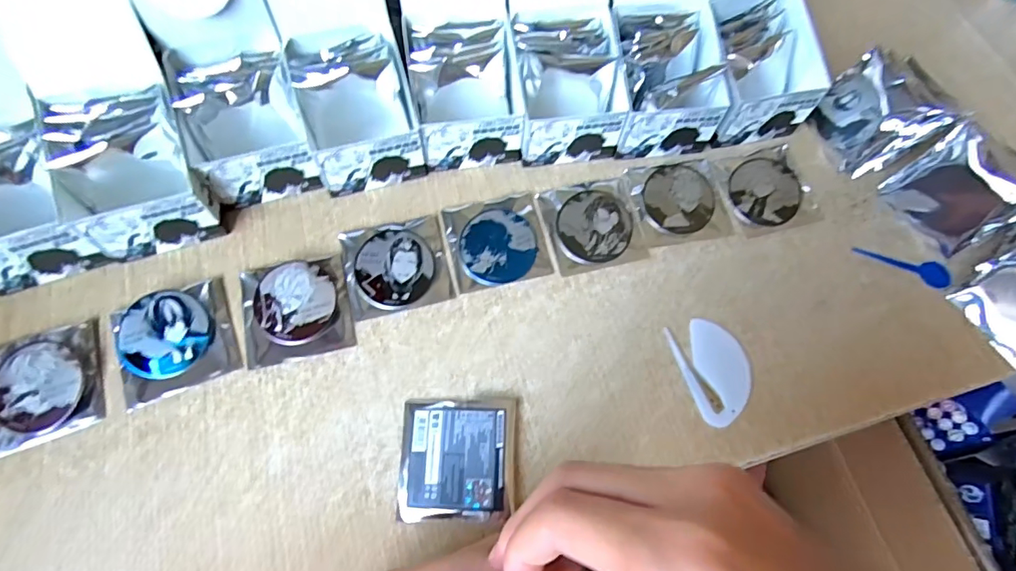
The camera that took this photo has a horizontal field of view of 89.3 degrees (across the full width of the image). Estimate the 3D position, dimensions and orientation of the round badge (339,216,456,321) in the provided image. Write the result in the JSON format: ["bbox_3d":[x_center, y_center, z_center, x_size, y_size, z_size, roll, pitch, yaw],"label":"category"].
[{"bbox_3d":[-0.078,-0.015,0.363,0.070,0.010,0.065,-14,69,-9],"label":"round badge"}]

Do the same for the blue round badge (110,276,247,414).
[{"bbox_3d":[-0.217,0.035,0.333,0.071,0.014,0.067,-22,71,-12],"label":"blue round badge"}]

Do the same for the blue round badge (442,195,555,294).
[{"bbox_3d":[-0.008,-0.034,0.375,0.070,0.010,0.066,-13,69,-8],"label":"blue round badge"}]

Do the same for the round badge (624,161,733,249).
[{"bbox_3d":[0.133,-0.066,0.398,0.070,0.009,0.070,-6,68,-6],"label":"round badge"}]

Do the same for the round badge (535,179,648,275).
[{"bbox_3d":[0.063,-0.048,0.385,0.071,0.009,0.071,-12,69,-8],"label":"round badge"}]

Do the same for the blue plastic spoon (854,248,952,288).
[{"bbox_3d":[0.299,-0.018,0.390,0.071,0.004,0.021,23,68,6],"label":"blue plastic spoon"}]

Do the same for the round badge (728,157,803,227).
[{"bbox_3d":[0.201,-0.073,0.402,0.055,0.004,0.056,-1,74,4],"label":"round badge"}]

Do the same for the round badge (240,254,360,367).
[{"bbox_3d":[-0.144,0.015,0.346,0.069,0.013,0.064,-14,69,-9],"label":"round badge"}]

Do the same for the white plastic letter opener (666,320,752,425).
[{"bbox_3d":[0.141,0.057,0.349,0.046,0.004,0.069,-15,69,-9],"label":"white plastic letter opener"}]

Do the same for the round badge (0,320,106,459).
[{"bbox_3d":[-0.294,0.063,0.321,0.071,0.013,0.069,-18,70,-10],"label":"round badge"}]

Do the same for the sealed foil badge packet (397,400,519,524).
[{"bbox_3d":[-0.031,0.106,0.316,0.069,0.011,0.072,2,68,-2],"label":"sealed foil badge packet"}]

